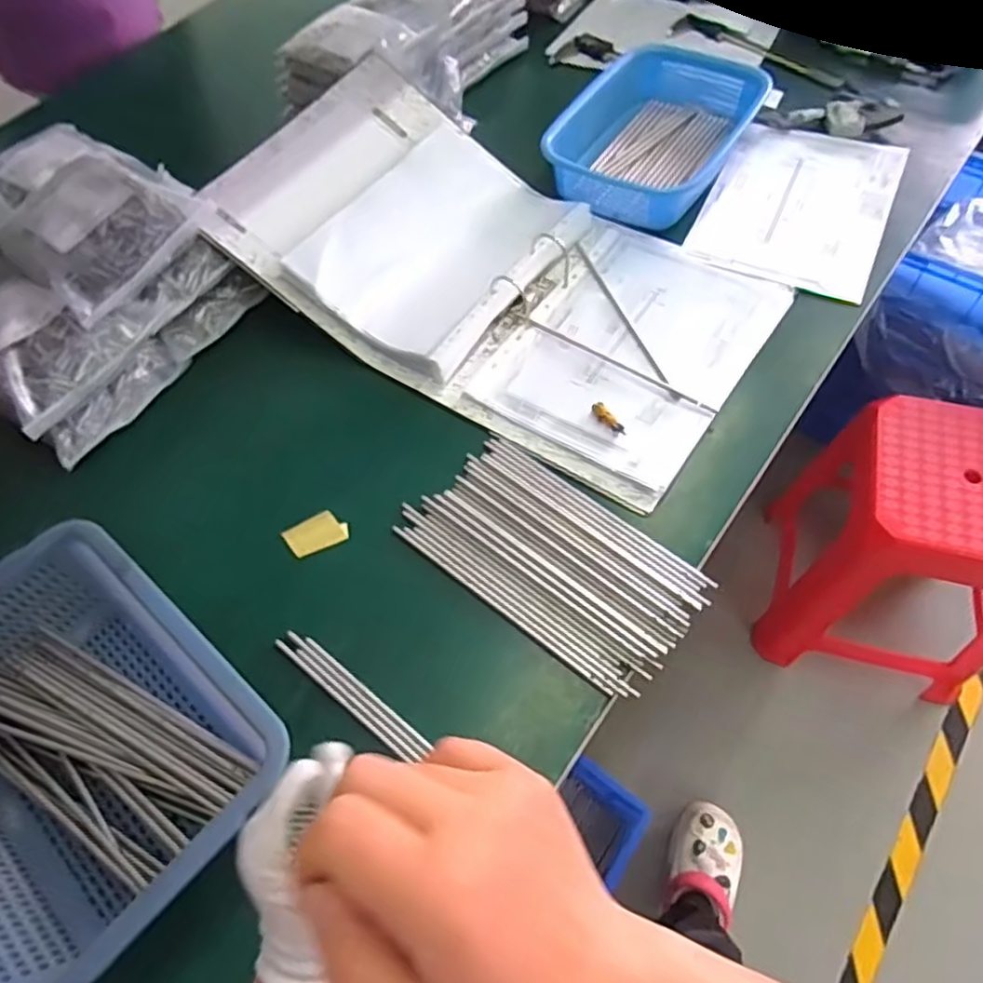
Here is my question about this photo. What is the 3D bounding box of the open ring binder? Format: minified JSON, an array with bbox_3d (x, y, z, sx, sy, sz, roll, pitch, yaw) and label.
[{"bbox_3d":[0.000,-0.266,0.758,0.594,0.087,0.338,30,66,20],"label":"open ring binder"}]

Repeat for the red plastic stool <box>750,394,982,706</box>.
[{"bbox_3d":[0.658,0.094,1.097,0.310,0.376,0.320,15,62,13],"label":"red plastic stool"}]

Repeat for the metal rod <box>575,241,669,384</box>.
[{"bbox_3d":[0.141,-0.203,0.760,0.008,0.011,0.221,-20,60,-7],"label":"metal rod"}]

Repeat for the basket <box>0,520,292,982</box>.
[{"bbox_3d":[-0.313,0.197,0.523,0.300,0.103,0.219,39,70,24],"label":"basket"}]

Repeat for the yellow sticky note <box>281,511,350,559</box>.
[{"bbox_3d":[-0.165,0.041,0.647,0.054,0.037,0.007,-29,31,-5],"label":"yellow sticky note"}]

